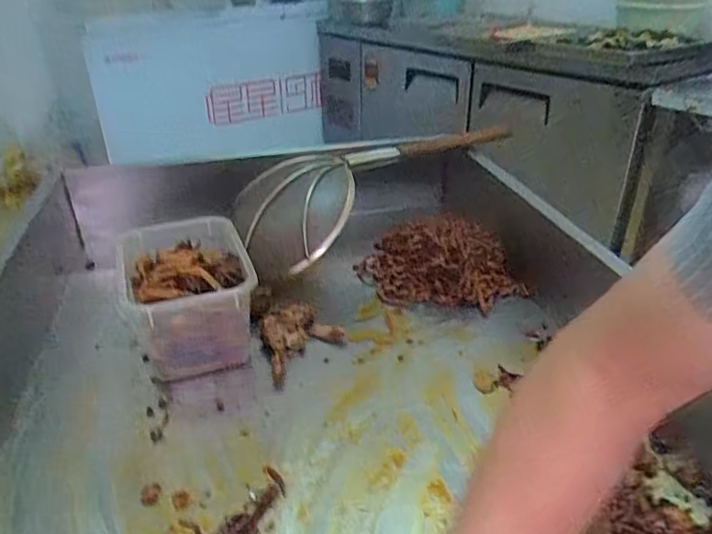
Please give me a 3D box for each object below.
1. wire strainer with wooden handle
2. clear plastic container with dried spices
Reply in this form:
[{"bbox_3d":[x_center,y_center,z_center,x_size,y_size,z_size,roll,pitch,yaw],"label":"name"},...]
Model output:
[{"bbox_3d":[0.045,-0.133,0.930,0.489,0.114,0.137,-16,33,-26],"label":"wire strainer with wooden handle"},{"bbox_3d":[-0.219,0.039,0.757,0.153,0.135,0.200,-12,31,-19],"label":"clear plastic container with dried spices"}]

